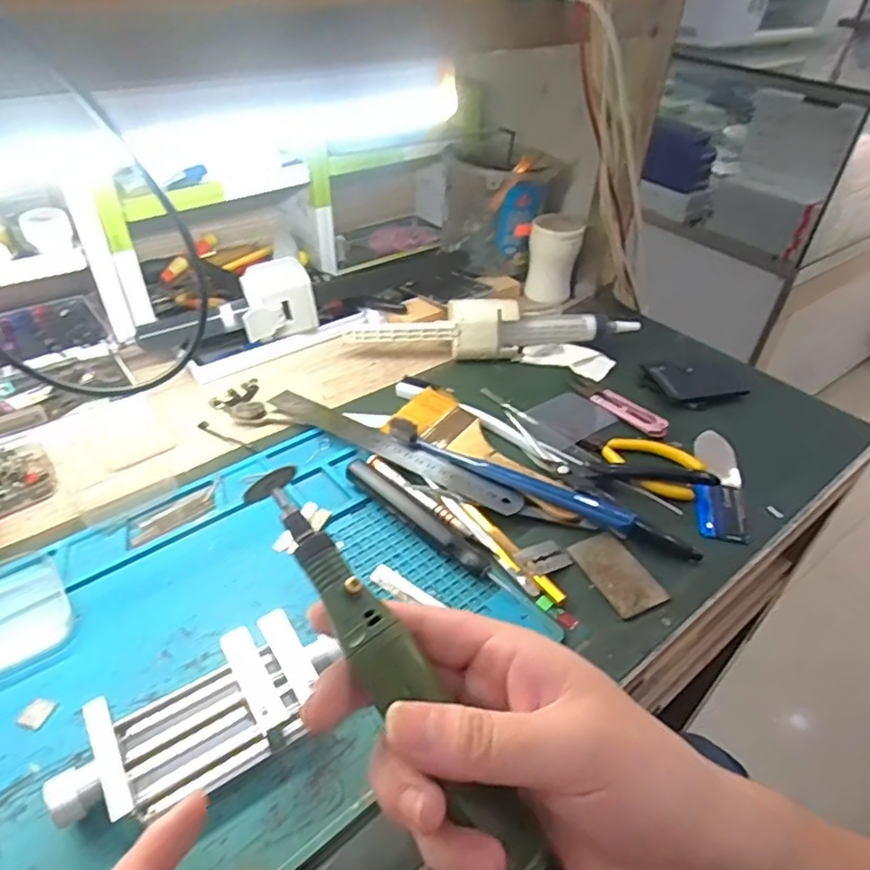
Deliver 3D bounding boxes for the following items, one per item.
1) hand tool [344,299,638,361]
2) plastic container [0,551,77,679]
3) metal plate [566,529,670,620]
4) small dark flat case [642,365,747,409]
[{"bbox_3d":[0.055,-0.099,0.564,0.263,0.053,0.033,0,40,-2],"label":"hand tool"},{"bbox_3d":[-0.241,0.100,0.337,0.063,0.019,0.070,-24,46,-28],"label":"plastic container"},{"bbox_3d":[0.118,0.087,0.391,0.037,0.004,0.062,-16,43,-21],"label":"metal plate"},{"bbox_3d":[0.234,-0.048,0.551,0.071,0.010,0.060,-9,41,-14],"label":"small dark flat case"}]

